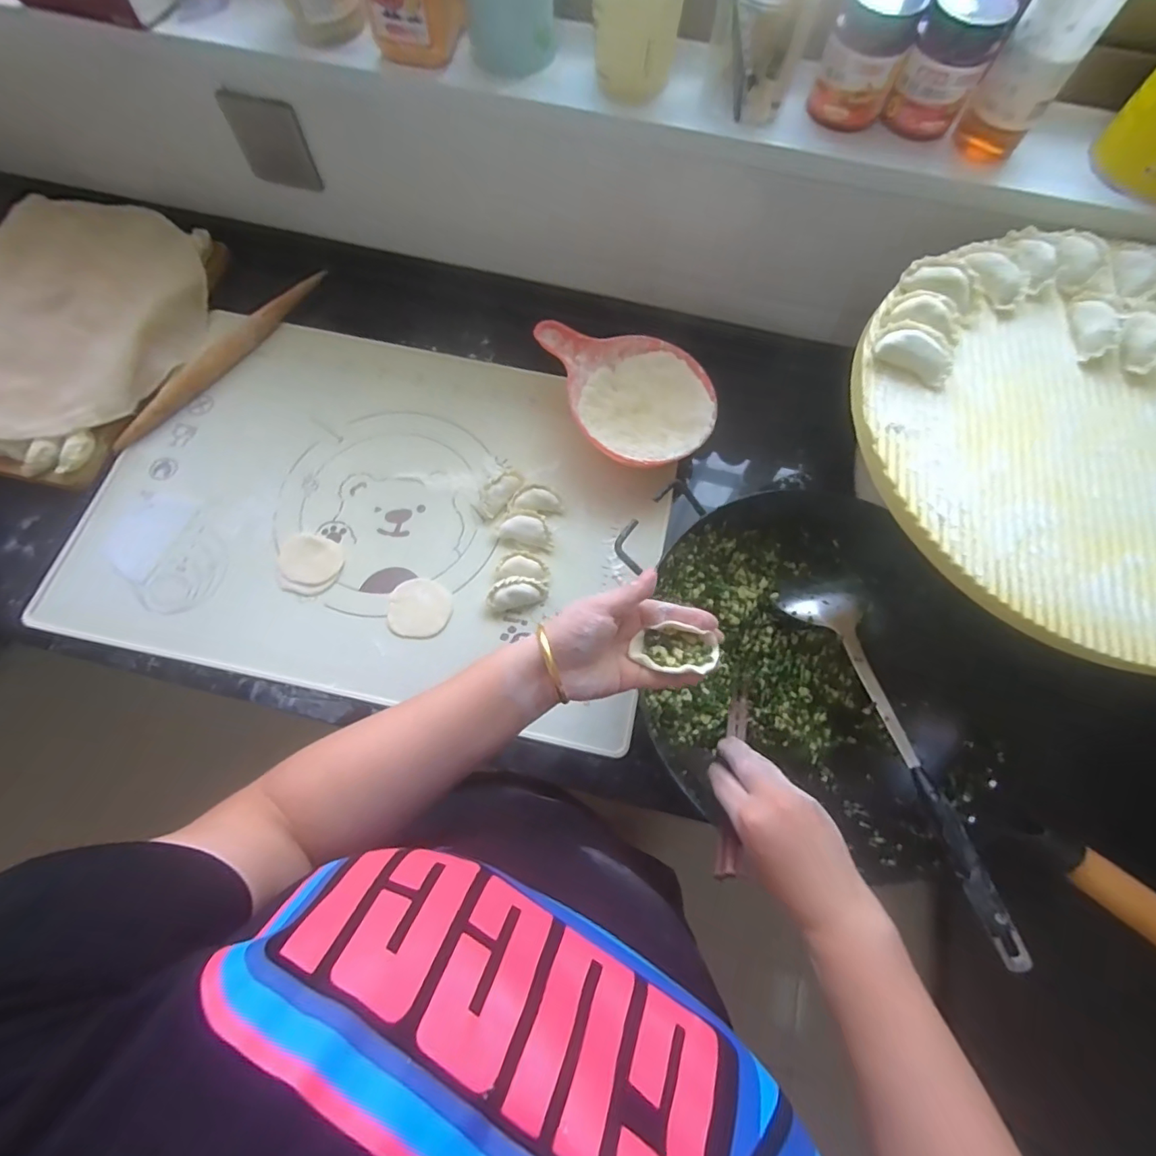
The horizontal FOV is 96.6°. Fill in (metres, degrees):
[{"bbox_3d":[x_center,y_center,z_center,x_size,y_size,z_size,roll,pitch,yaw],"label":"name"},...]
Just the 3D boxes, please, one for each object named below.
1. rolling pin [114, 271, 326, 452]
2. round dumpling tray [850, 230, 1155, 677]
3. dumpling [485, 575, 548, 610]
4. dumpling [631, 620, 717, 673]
[{"bbox_3d":[-0.456,-0.289,0.659,0.034,0.025,0.322,35,73,8],"label":"rolling pin"},{"bbox_3d":[0.425,-0.122,0.394,0.383,0.038,0.367,-1,68,3],"label":"round dumpling tray"},{"bbox_3d":[-0.066,0.016,0.552,0.063,0.023,0.027,-9,73,-7],"label":"dumpling"},{"bbox_3d":[0.074,0.054,0.386,0.061,0.015,0.033,8,69,6],"label":"dumpling"}]

